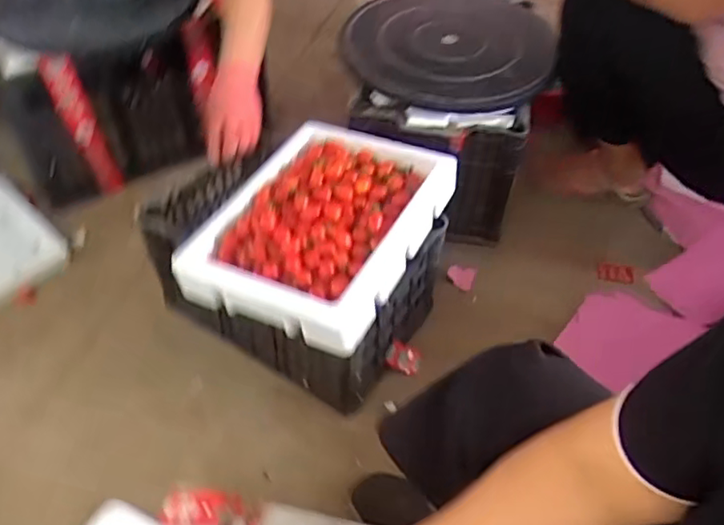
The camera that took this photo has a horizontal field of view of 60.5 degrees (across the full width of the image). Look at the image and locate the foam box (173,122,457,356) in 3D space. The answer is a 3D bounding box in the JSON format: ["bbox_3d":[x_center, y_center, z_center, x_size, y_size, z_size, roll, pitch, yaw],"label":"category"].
[{"bbox_3d":[-0.054,-0.062,0.869,0.266,0.066,0.348,23,51,17],"label":"foam box"}]

